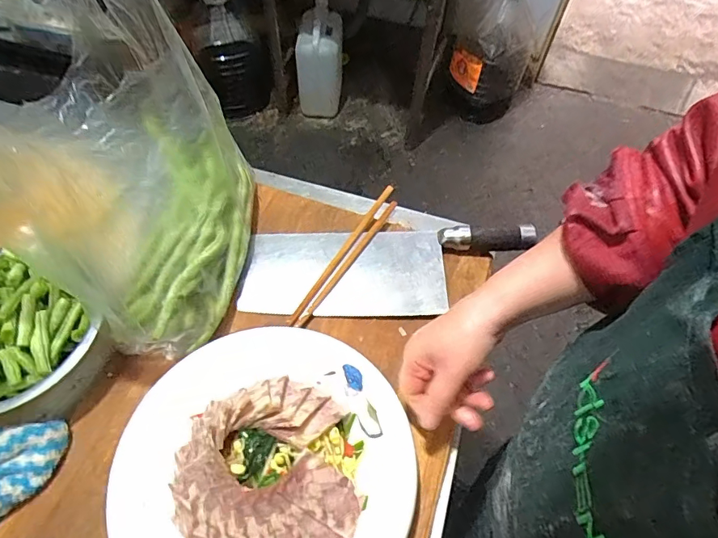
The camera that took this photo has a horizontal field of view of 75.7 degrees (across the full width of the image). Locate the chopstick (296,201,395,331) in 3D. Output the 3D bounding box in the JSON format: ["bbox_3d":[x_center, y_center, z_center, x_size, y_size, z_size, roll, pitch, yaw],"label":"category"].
[{"bbox_3d":[-0.009,-0.011,0.515,0.011,0.009,0.190,30,61,15],"label":"chopstick"}]

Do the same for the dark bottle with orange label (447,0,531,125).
[{"bbox_3d":[0.481,-0.791,1.688,0.285,0.476,0.235,20,59,10],"label":"dark bottle with orange label"}]

